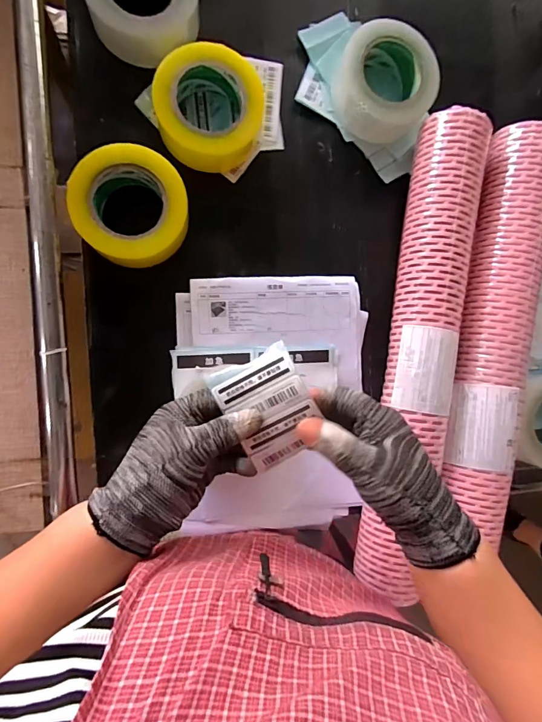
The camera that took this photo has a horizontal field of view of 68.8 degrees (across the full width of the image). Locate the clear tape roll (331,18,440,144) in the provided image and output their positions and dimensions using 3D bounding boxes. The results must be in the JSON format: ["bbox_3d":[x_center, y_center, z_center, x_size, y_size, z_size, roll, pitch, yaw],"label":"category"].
[{"bbox_3d":[0.140,-0.347,0.502,0.123,0.061,0.124,-42,99,-11],"label":"clear tape roll"}]

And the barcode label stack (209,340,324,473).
[{"bbox_3d":[0.000,0.039,0.323,0.067,0.009,0.090,-27,95,12],"label":"barcode label stack"}]

